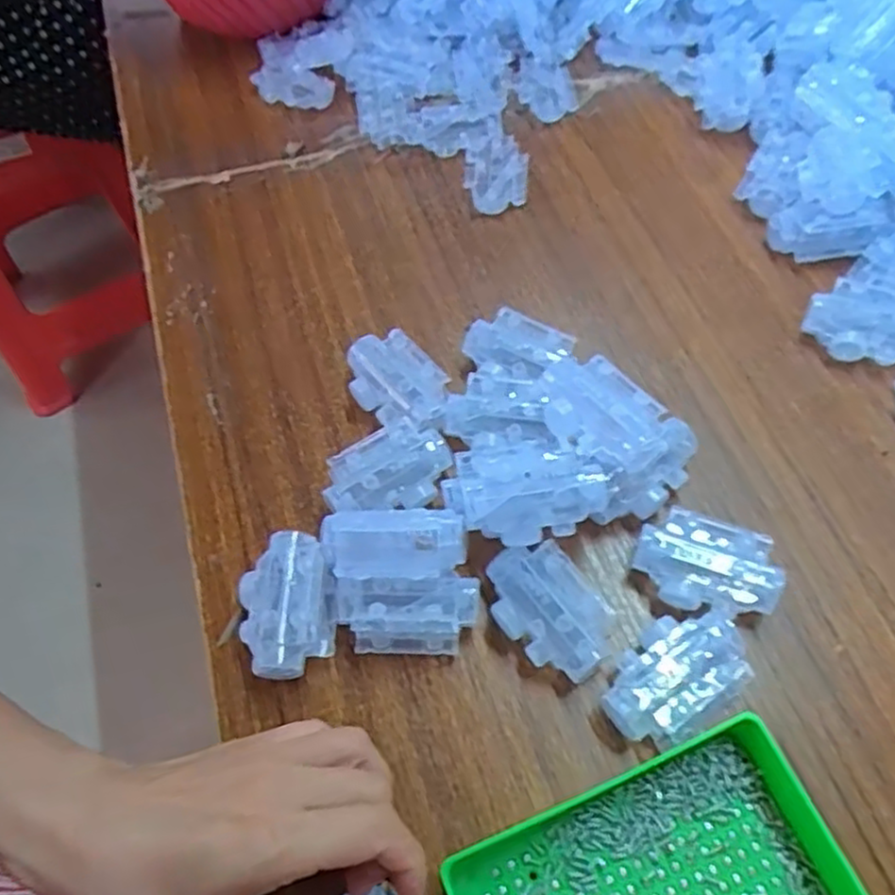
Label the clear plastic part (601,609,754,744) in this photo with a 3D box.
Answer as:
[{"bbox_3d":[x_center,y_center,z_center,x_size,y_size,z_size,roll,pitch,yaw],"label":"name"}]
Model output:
[{"bbox_3d":[0.107,0.106,0.345,0.071,0.026,0.043,-30,63,-14],"label":"clear plastic part"}]

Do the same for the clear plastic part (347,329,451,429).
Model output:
[{"bbox_3d":[-0.031,-0.036,0.440,0.047,0.027,0.068,-38,64,-17],"label":"clear plastic part"}]

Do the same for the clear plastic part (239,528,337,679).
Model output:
[{"bbox_3d":[-0.081,0.078,0.367,0.045,0.030,0.066,-9,60,-2],"label":"clear plastic part"}]

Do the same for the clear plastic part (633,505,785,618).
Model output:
[{"bbox_3d":[0.130,0.061,0.370,0.068,0.029,0.044,18,63,14],"label":"clear plastic part"}]

